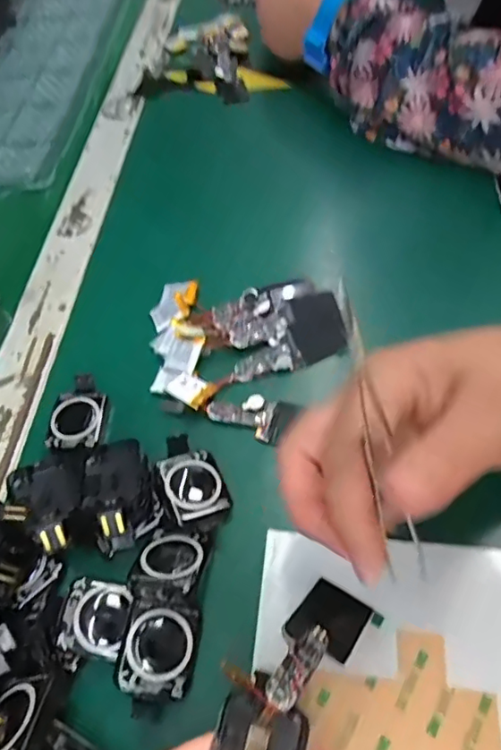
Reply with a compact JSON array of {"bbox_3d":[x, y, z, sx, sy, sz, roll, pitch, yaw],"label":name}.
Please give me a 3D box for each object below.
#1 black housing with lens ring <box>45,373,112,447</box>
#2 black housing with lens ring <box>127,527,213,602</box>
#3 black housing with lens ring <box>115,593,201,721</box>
[{"bbox_3d":[-0.100,0.019,0.331,0.034,0.009,0.052,-5,54,5],"label":"black housing with lens ring"},{"bbox_3d":[-0.037,0.088,0.261,0.031,0.006,0.039,7,26,11],"label":"black housing with lens ring"},{"bbox_3d":[-0.041,0.122,0.245,0.031,0.015,0.045,17,57,-6],"label":"black housing with lens ring"}]

